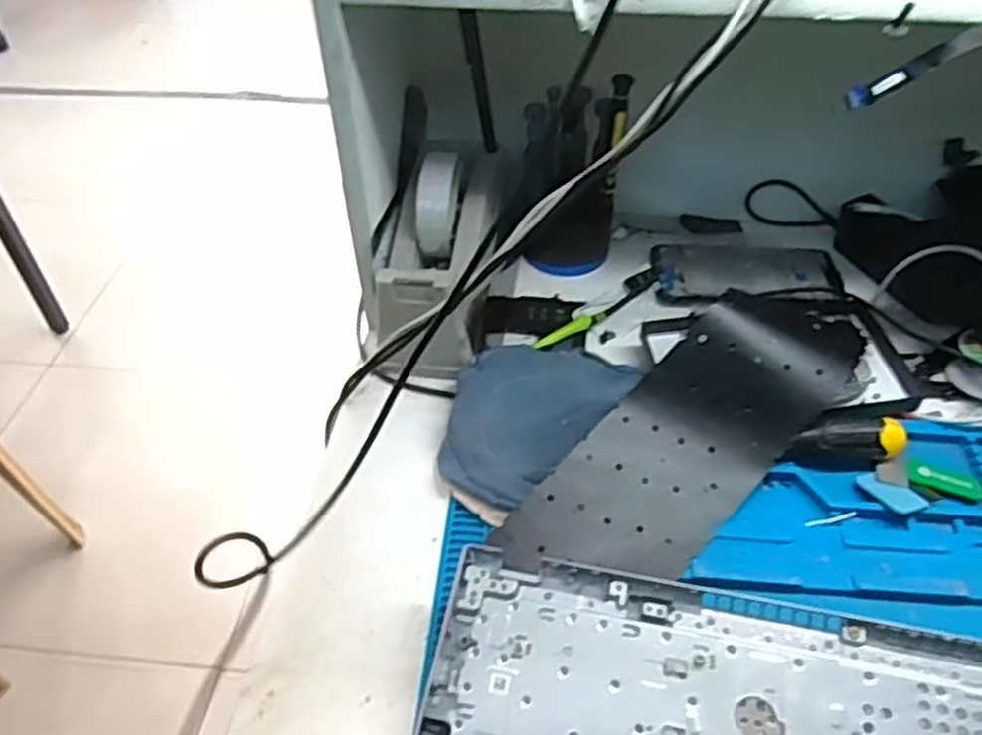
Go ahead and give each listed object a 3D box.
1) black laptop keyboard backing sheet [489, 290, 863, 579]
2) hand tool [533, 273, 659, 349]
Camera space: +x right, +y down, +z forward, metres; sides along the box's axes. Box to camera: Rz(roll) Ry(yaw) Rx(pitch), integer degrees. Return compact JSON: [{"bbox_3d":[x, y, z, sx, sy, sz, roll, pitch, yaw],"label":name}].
[{"bbox_3d":[0.138,0.035,0.501,0.299,0.063,0.101,-35,55,-29],"label":"black laptop keyboard backing sheet"},{"bbox_3d":[0.090,-0.045,0.621,0.132,0.007,0.012,-28,52,-24],"label":"hand tool"}]

